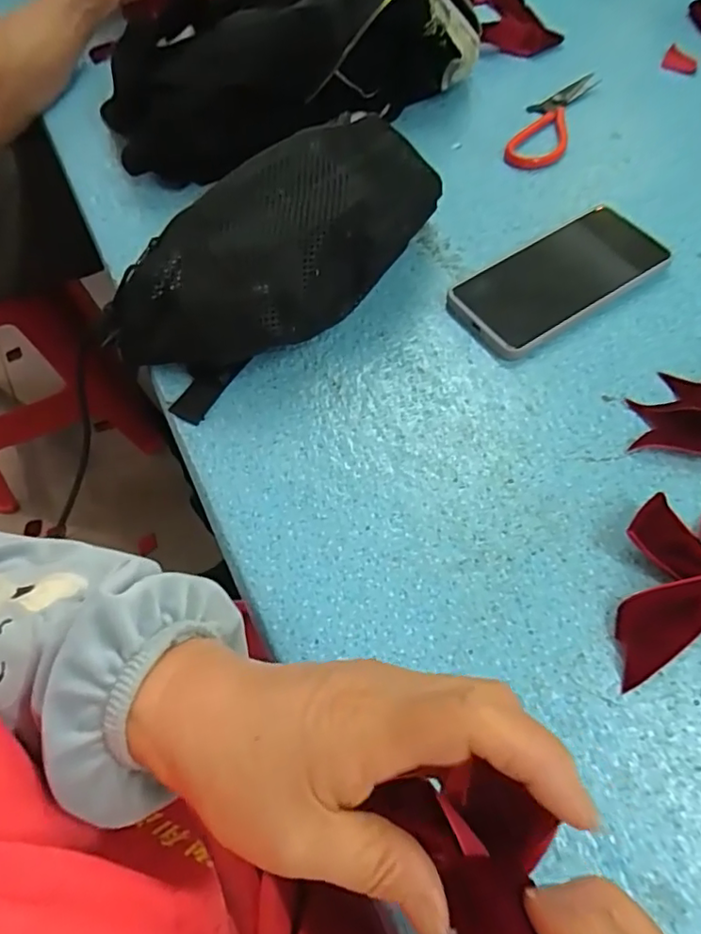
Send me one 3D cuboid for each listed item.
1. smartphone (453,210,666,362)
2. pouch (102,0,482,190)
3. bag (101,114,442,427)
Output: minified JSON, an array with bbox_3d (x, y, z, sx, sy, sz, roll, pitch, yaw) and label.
[{"bbox_3d":[0.154,-0.142,0.437,0.158,0.017,0.076,-30,64,-13],"label":"smartphone"},{"bbox_3d":[-0.049,-0.378,0.527,0.355,0.106,0.147,-18,62,-8],"label":"pouch"},{"bbox_3d":[-0.038,-0.150,0.412,0.260,0.093,0.119,-40,67,-18],"label":"bag"}]

